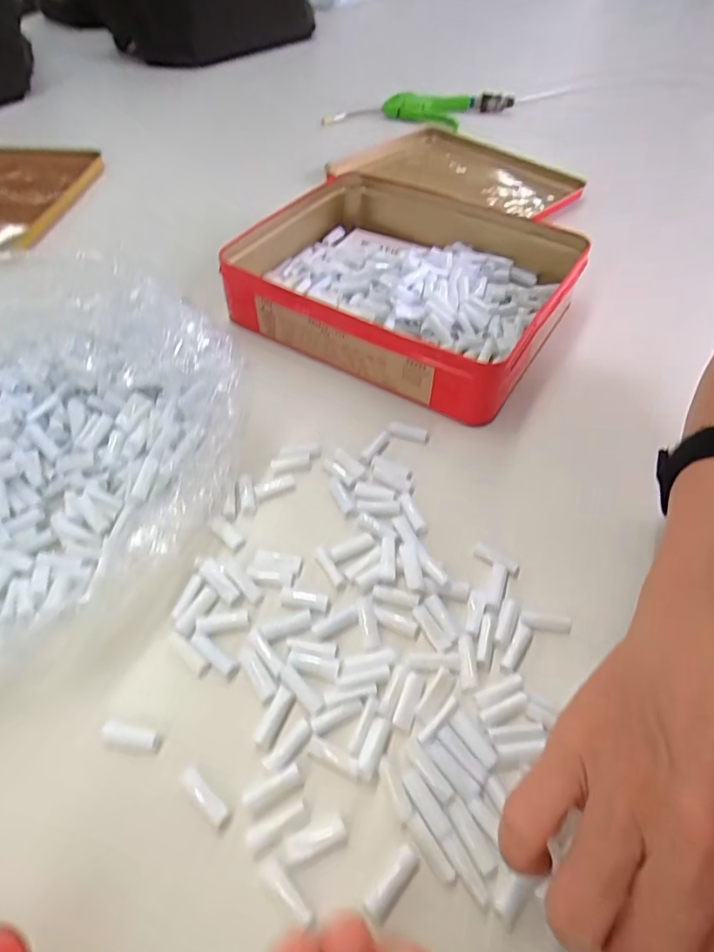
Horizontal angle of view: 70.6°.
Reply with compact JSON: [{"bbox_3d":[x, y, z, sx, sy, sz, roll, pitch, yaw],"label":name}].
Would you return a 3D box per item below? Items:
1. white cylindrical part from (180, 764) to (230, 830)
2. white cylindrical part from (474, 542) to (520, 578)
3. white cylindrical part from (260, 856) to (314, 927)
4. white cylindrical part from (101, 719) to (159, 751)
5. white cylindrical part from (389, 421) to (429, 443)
[{"bbox_3d":[-0.066,0.138,0.217,0.028,0.005,0.008,37,60,24],"label":"white cylindrical part"},{"bbox_3d":[0.080,0.048,0.288,0.027,0.006,0.007,28,57,19],"label":"white cylindrical part"},{"bbox_3d":[-0.028,0.163,0.198,0.027,0.004,0.007,37,60,24],"label":"white cylindrical part"},{"bbox_3d":[-0.104,0.119,0.231,0.025,0.006,0.008,10,53,7],"label":"white cylindrical part"},{"bbox_3d":[0.035,-0.030,0.345,0.026,0.008,0.006,14,54,10],"label":"white cylindrical part"}]

